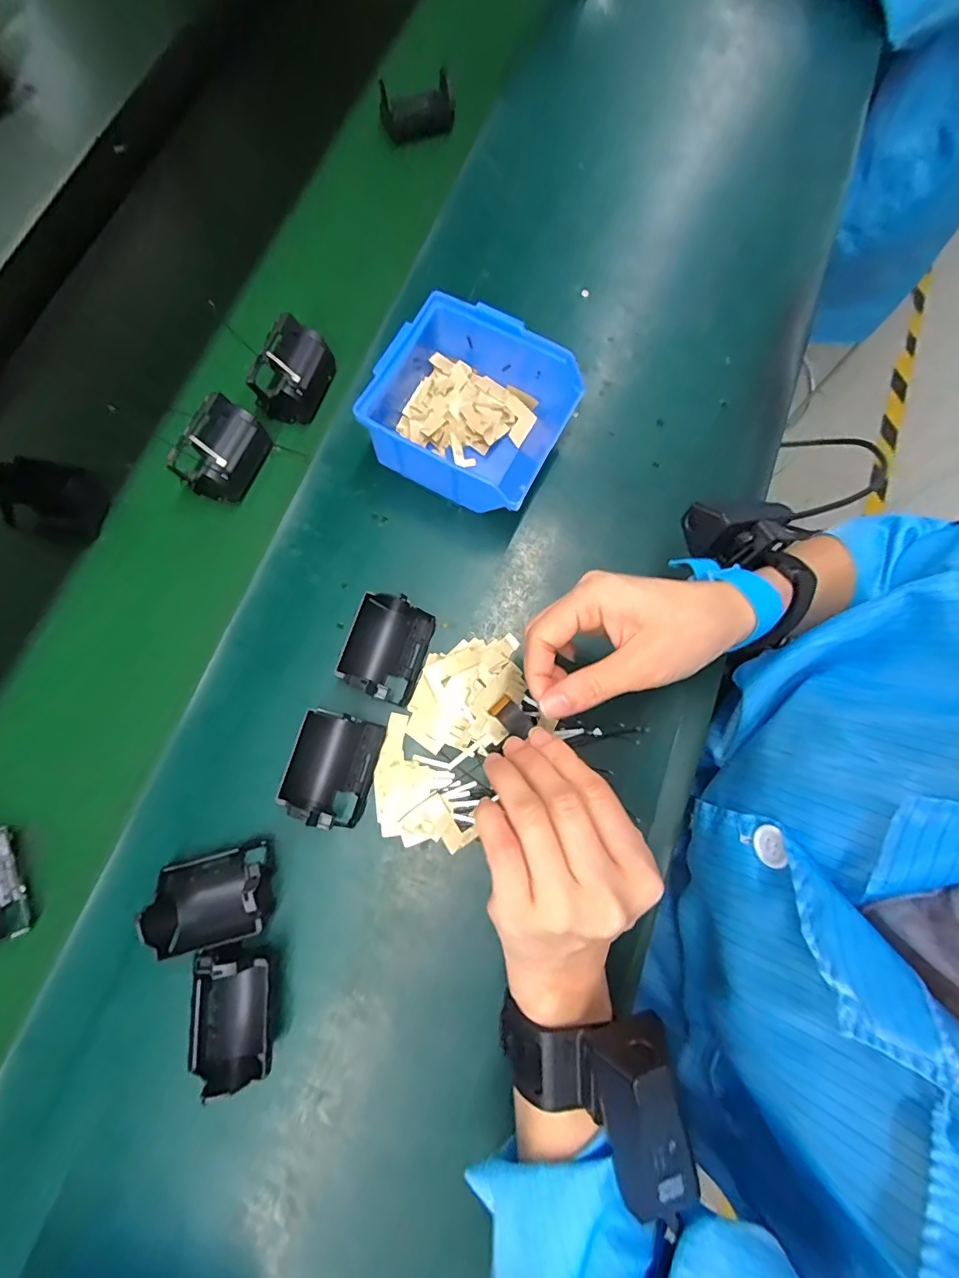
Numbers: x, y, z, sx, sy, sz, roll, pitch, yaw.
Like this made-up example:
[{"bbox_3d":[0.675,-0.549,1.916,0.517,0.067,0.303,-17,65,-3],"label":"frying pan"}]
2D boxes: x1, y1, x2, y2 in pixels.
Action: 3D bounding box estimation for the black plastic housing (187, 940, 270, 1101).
[{"bbox_3d":[-0.151,0.225,0.302,0.055,0.042,0.075,-5,77,-2],"label":"black plastic housing"}]

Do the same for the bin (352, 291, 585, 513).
[{"bbox_3d":[-0.009,-0.175,0.387,0.140,0.067,0.121,23,77,4],"label":"bin"}]

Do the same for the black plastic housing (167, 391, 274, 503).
[{"bbox_3d":[-0.199,-0.145,0.398,0.042,0.052,0.069,23,77,5],"label":"black plastic housing"}]

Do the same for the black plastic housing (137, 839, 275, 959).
[{"bbox_3d":[-0.166,0.163,0.315,0.075,0.040,0.052,-14,77,-4],"label":"black plastic housing"}]

